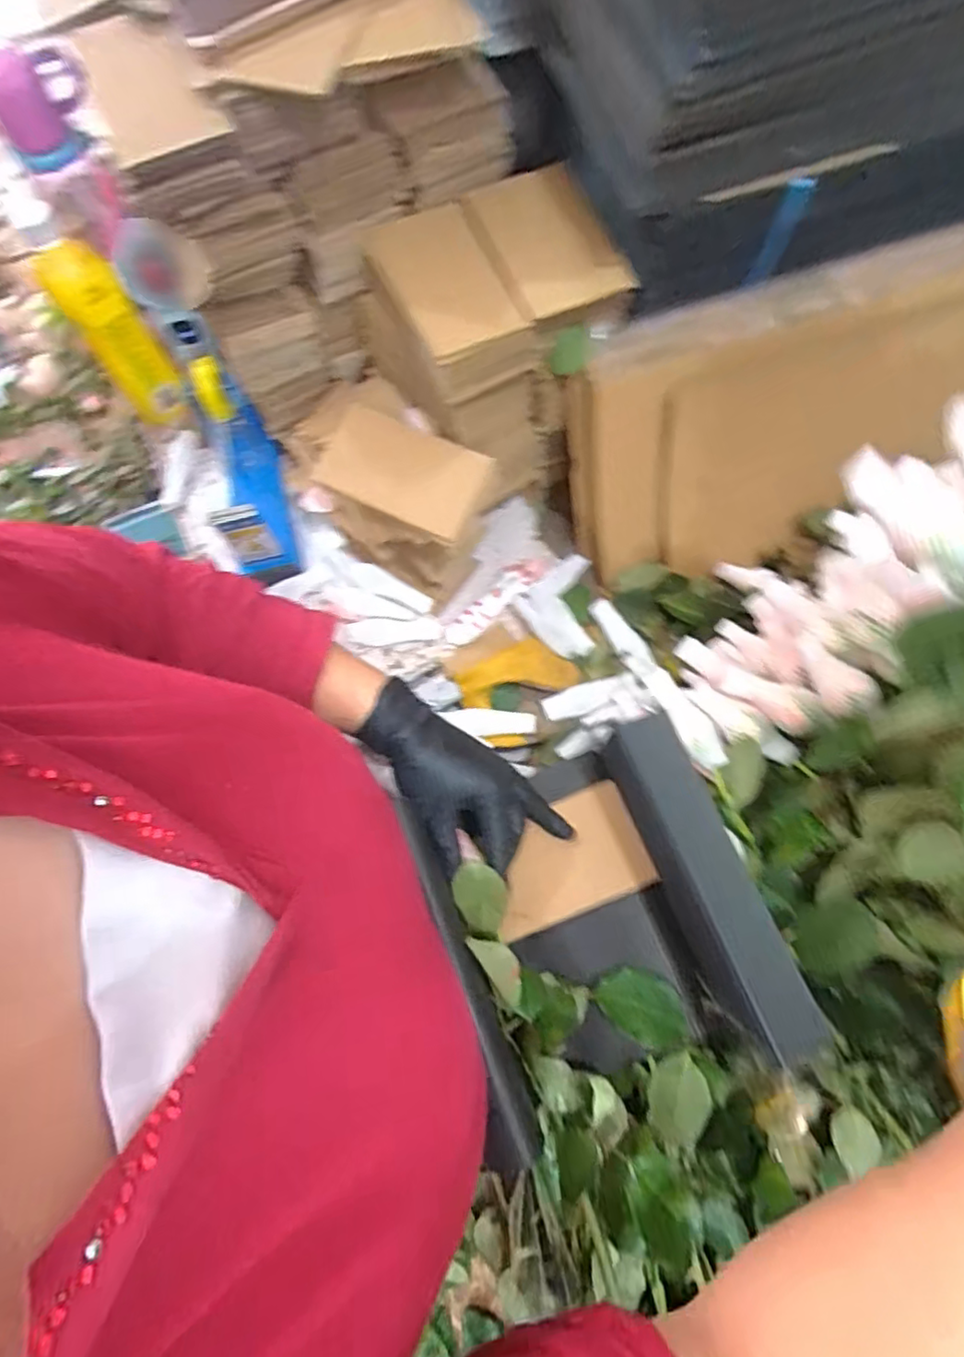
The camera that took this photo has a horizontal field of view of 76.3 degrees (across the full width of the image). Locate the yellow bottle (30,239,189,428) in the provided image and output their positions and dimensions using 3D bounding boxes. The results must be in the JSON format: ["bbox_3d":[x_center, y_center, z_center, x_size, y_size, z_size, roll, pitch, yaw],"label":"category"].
[{"bbox_3d":[-0.382,-0.354,0.654,0.063,0.195,0.061,0,74,2],"label":"yellow bottle"}]

